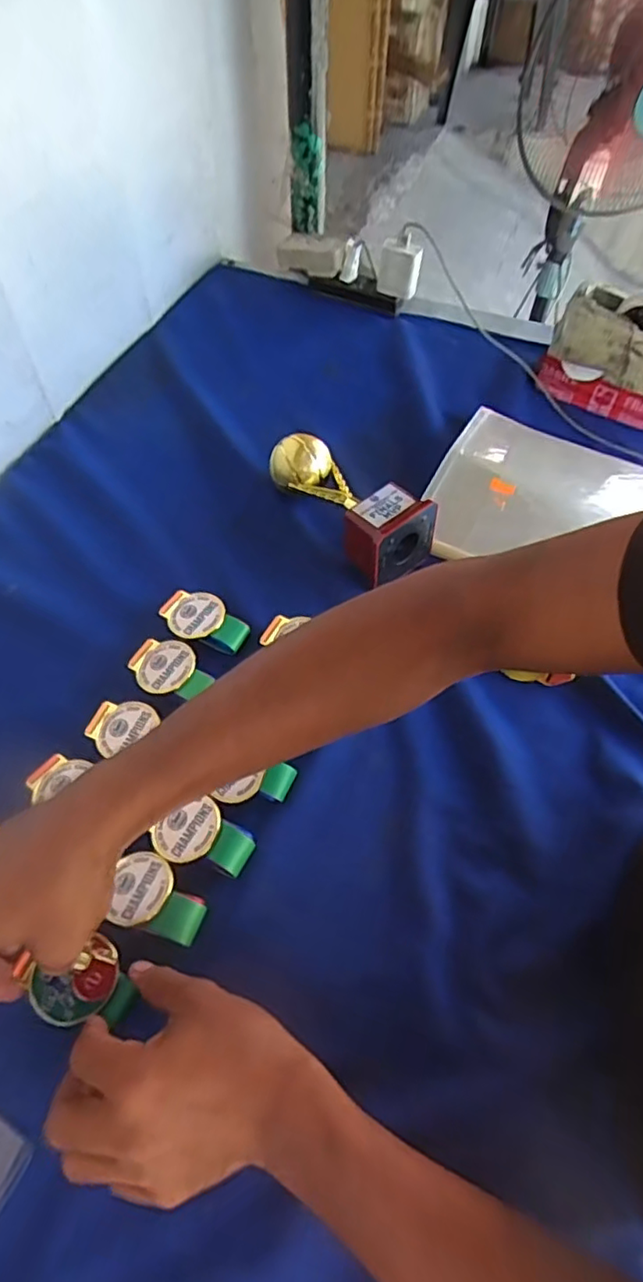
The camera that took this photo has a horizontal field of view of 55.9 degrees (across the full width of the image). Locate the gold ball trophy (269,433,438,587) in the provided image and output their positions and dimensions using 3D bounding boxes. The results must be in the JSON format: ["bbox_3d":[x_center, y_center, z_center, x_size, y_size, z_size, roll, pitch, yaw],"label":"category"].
[{"bbox_3d":[0.027,-0.135,0.576,0.074,0.060,0.174,-34,64,-19],"label":"gold ball trophy"}]

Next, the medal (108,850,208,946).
[{"bbox_3d":[-0.109,0.171,0.407,0.064,0.011,0.046,13,59,8],"label":"medal"}]

